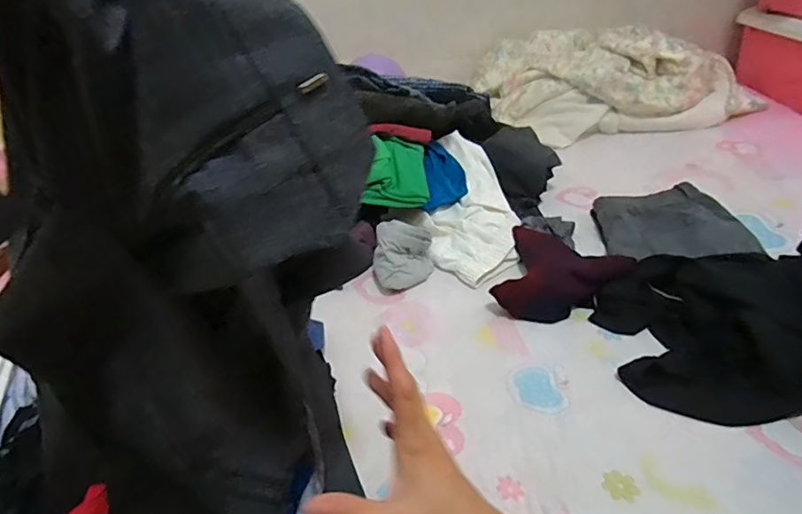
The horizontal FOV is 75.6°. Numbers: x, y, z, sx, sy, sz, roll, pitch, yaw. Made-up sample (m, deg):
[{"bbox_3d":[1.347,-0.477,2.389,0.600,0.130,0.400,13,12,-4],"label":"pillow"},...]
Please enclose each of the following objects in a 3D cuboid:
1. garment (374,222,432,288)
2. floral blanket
[{"bbox_3d":[0.003,-0.014,0.916,0.101,0.089,0.103,-5,35,0],"label":"garment"},{"bbox_3d":[0.575,-0.510,1.445,0.677,0.200,0.383,-8,35,-4],"label":"floral blanket"}]

